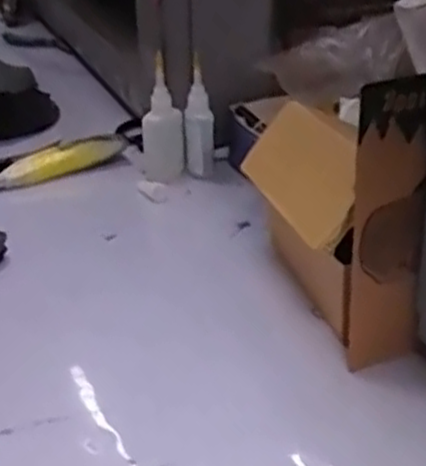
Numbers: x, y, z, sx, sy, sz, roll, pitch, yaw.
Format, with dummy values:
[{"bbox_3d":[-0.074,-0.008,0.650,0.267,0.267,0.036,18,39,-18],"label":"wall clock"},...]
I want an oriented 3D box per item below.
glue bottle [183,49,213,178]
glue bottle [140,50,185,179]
[{"bbox_3d":[-0.016,-0.124,0.882,0.031,0.125,0.026,-2,29,0],"label":"glue bottle"},{"bbox_3d":[-0.056,-0.118,0.865,0.046,0.135,0.025,-2,29,0],"label":"glue bottle"}]

